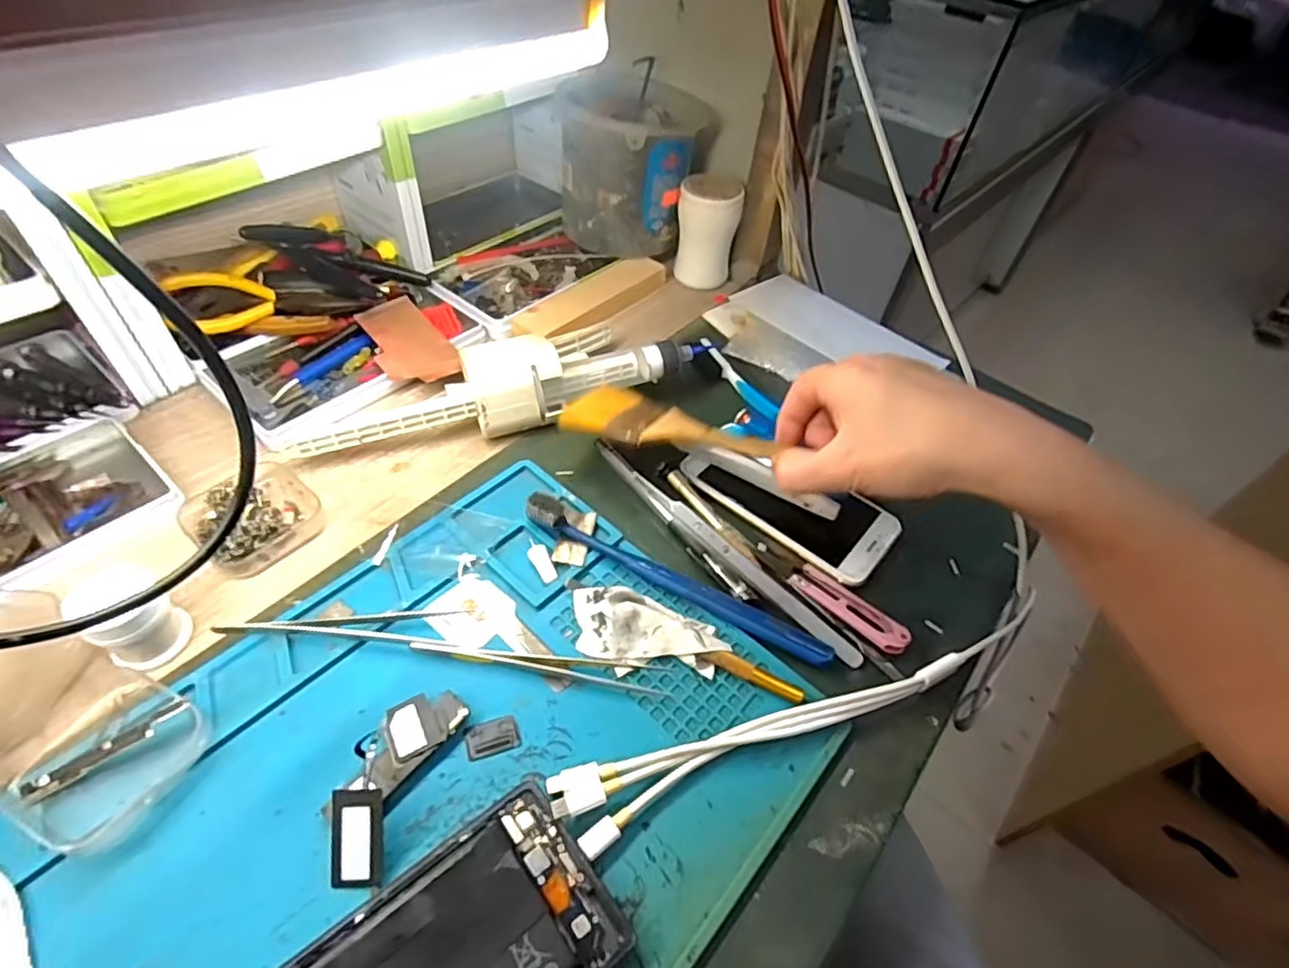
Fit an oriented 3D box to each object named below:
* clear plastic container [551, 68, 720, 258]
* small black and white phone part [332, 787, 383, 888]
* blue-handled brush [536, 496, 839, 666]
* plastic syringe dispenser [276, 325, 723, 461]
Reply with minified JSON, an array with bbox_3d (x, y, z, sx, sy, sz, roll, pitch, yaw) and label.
[{"bbox_3d":[-0.010,-0.275,0.561,0.111,0.123,0.114,17,49,8],"label":"clear plastic container"},{"bbox_3d":[-0.116,0.143,0.254,0.020,0.004,0.037,-1,87,-3],"label":"small black and white phone part"},{"bbox_3d":[0.016,0.050,0.349,0.182,0.021,0.017,23,50,14],"label":"blue-handled brush"},{"bbox_3d":[-0.095,-0.067,0.420,0.271,0.047,0.052,-8,50,-14],"label":"plastic syringe dispenser"}]

